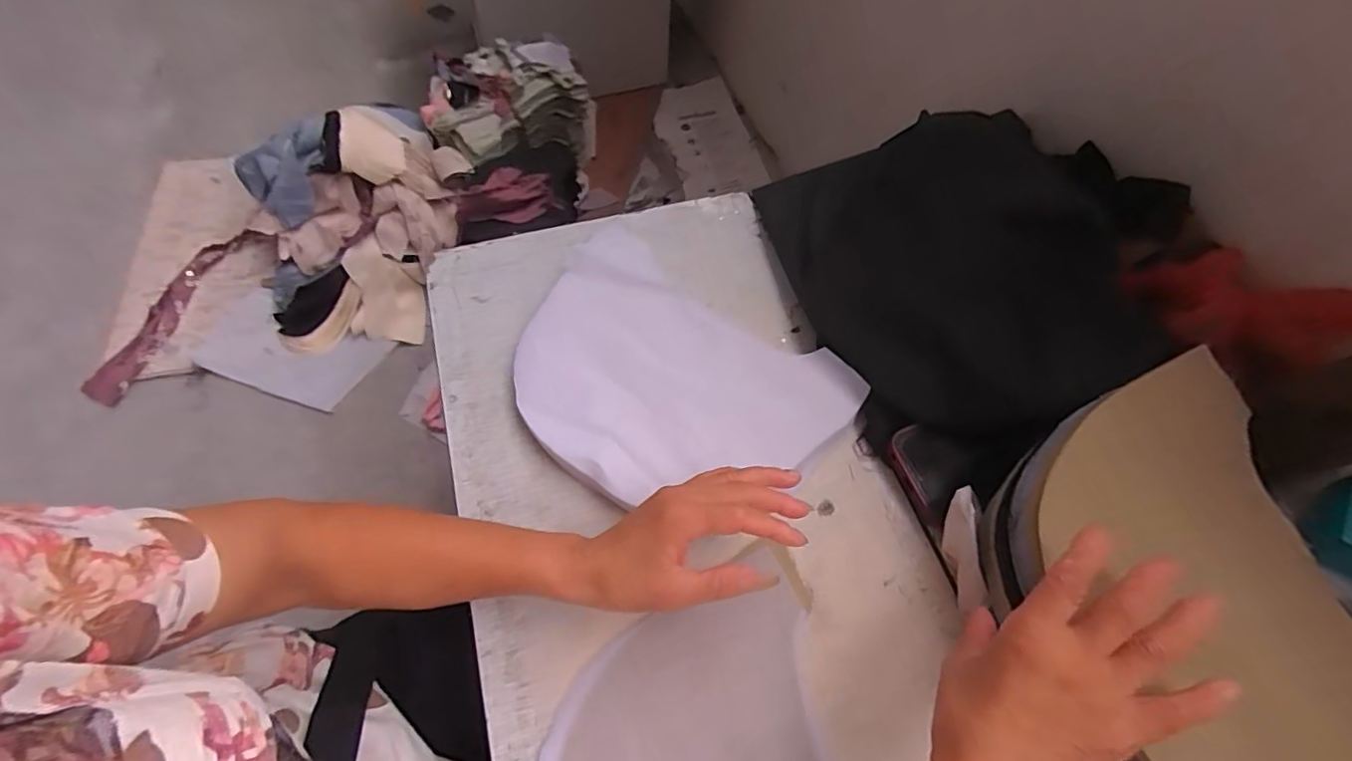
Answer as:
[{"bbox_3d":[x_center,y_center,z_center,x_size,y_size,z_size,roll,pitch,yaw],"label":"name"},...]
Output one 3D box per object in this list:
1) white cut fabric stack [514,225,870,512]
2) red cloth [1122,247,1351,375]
[{"bbox_3d":[-0.012,0.001,0.484,0.275,0.014,0.198,35,65,16],"label":"white cut fabric stack"},{"bbox_3d":[0.455,-0.066,0.459,0.091,0.076,0.124,-13,63,-10],"label":"red cloth"}]

